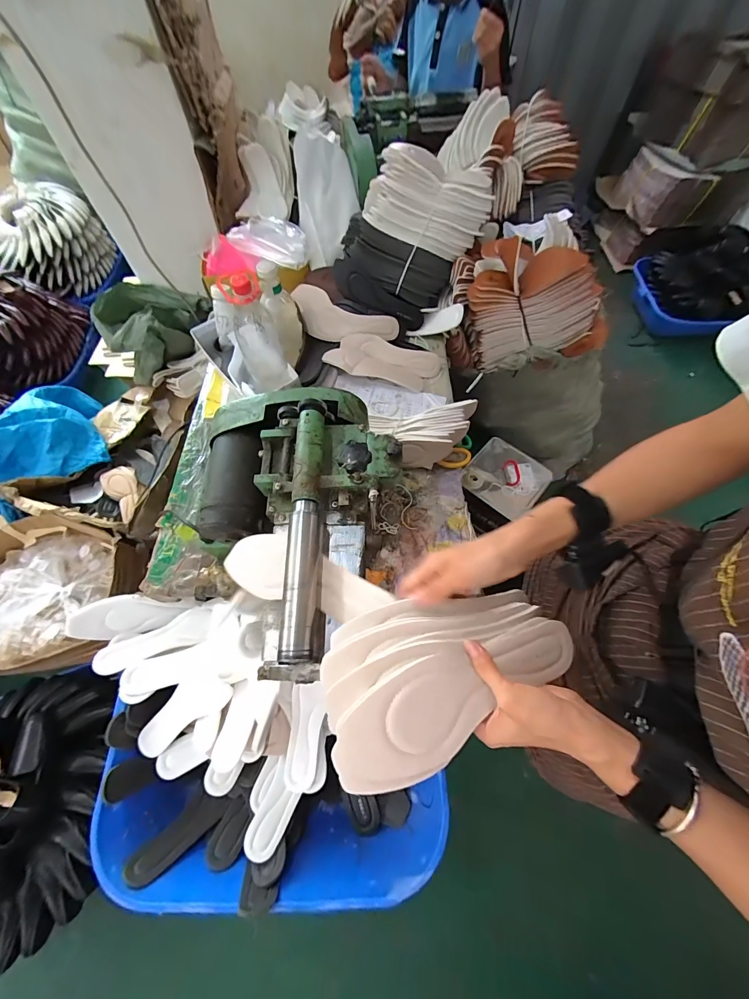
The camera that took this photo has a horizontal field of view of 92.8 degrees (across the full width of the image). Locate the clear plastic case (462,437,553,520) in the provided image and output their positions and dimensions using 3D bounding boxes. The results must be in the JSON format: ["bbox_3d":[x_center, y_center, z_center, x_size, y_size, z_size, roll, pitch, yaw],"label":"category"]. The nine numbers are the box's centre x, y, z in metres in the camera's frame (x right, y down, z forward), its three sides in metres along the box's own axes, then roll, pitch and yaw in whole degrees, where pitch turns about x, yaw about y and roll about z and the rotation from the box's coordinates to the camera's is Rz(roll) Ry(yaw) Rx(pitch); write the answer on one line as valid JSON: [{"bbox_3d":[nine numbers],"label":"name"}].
[{"bbox_3d":[0.427,-0.077,1.153,0.231,0.038,0.231,40,71,17],"label":"clear plastic case"}]

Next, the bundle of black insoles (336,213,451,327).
[{"bbox_3d":[0.031,-0.547,0.896,0.271,0.192,0.090,21,37,-6],"label":"bundle of black insoles"}]

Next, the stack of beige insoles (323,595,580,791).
[{"bbox_3d":[0.074,0.165,0.348,0.243,0.052,0.142,-13,65,-6],"label":"stack of beige insoles"}]

